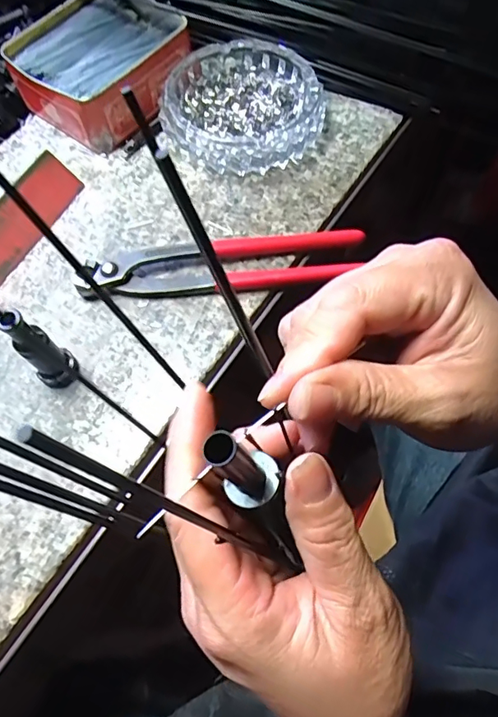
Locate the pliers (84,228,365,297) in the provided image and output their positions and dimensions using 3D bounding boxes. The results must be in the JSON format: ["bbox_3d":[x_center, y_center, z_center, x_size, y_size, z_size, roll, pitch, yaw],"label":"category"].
[{"bbox_3d":[-0.016,-0.063,0.348,0.188,0.015,0.051,-9,66,-4],"label":"pliers"}]

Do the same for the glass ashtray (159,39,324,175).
[{"bbox_3d":[-0.003,-0.193,0.393,0.115,0.030,0.114,0,65,0],"label":"glass ashtray"}]

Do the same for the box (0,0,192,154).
[{"bbox_3d":[-0.115,-0.234,0.405,0.108,0.042,0.128,38,71,16],"label":"box"}]

